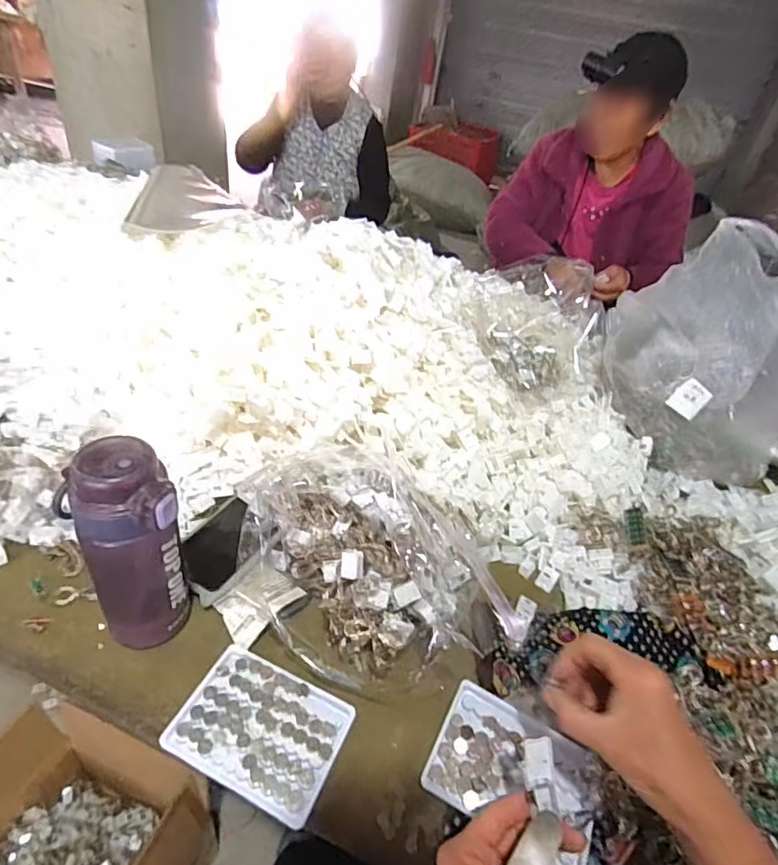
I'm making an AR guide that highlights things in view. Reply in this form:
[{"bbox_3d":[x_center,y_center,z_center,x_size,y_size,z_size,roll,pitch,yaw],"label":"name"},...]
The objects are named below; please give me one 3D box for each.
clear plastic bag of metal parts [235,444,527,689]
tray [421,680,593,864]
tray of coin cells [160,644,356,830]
[{"bbox_3d":[-0.019,0.117,0.533,0.262,0.076,0.262,-7,41,-21],"label":"clear plastic bag of metal parts"},{"bbox_3d":[0.103,0.277,0.422,0.128,0.014,0.094,23,39,16],"label":"tray"},{"bbox_3d":[-0.104,0.243,0.428,0.129,0.016,0.097,22,39,14],"label":"tray of coin cells"}]

